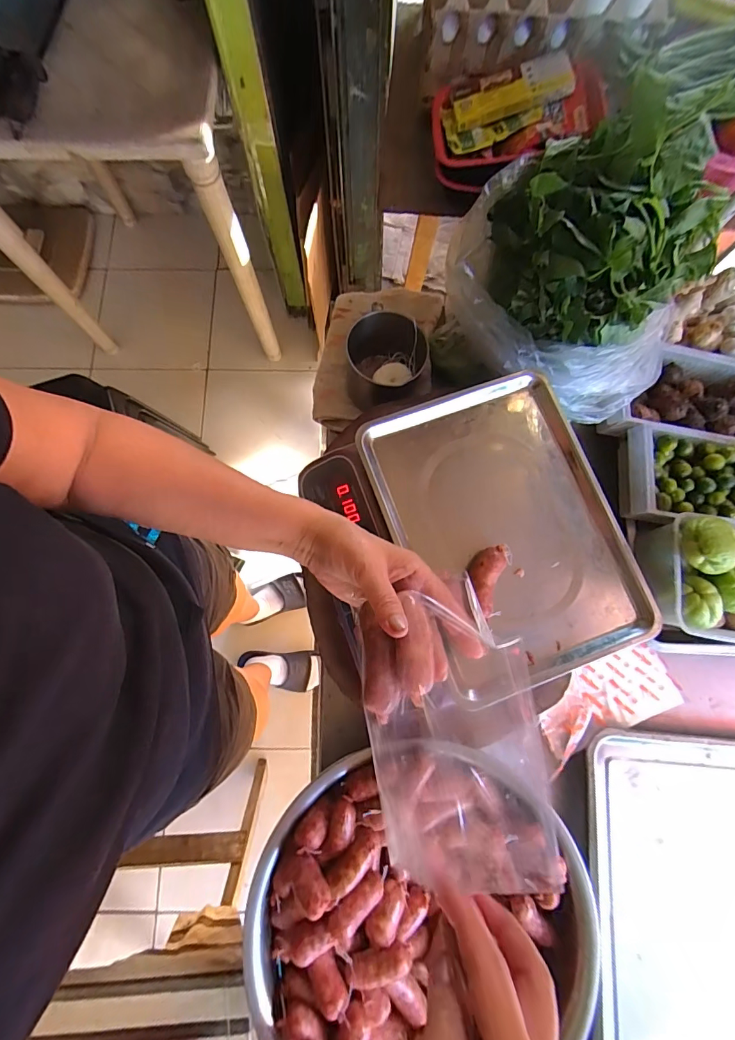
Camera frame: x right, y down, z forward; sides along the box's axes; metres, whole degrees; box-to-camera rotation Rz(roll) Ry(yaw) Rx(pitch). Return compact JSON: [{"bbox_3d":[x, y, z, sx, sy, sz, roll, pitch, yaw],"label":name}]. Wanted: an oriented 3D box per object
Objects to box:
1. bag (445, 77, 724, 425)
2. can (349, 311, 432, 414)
[{"bbox_3d":[0.249,-0.296,0.507,0.300,0.188,0.244,21,79,5],"label":"bag"},{"bbox_3d":[0.035,-0.242,0.662,0.133,0.092,0.112,-7,78,-1],"label":"can"}]

